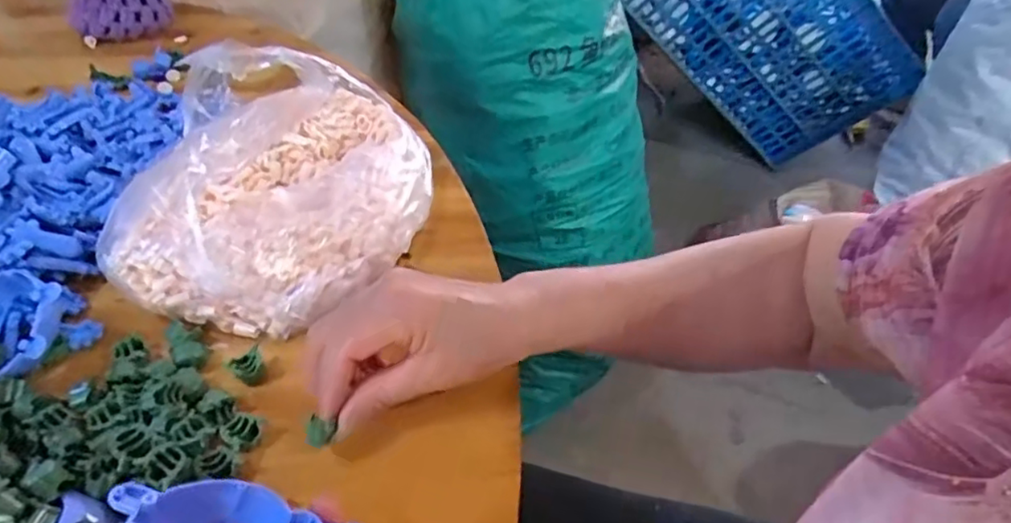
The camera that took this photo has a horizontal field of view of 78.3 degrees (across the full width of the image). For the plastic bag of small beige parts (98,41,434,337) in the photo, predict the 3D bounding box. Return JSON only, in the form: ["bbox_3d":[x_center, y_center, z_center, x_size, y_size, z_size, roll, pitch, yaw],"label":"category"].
[{"bbox_3d":[-0.138,-0.062,0.409,0.152,0.086,0.217,13,45,12],"label":"plastic bag of small beige parts"}]

